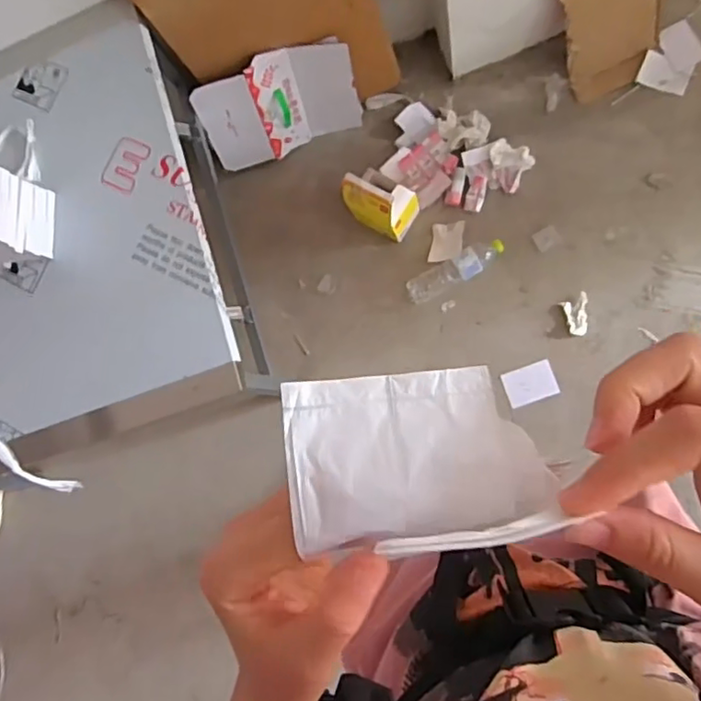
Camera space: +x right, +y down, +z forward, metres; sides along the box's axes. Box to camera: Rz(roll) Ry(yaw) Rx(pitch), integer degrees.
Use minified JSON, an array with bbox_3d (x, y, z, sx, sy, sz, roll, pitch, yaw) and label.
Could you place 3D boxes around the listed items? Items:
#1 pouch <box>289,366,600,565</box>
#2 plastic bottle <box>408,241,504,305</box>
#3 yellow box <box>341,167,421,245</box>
[{"bbox_3d":[0.028,0.039,0.220,0.099,0.006,0.063,-5,73,0],"label":"pouch"},{"bbox_3d":[0.247,-0.187,1.427,0.244,0.055,0.067,-28,78,7],"label":"plastic bottle"},{"bbox_3d":[0.063,-0.341,1.379,0.148,0.187,0.109,33,90,14],"label":"yellow box"}]

